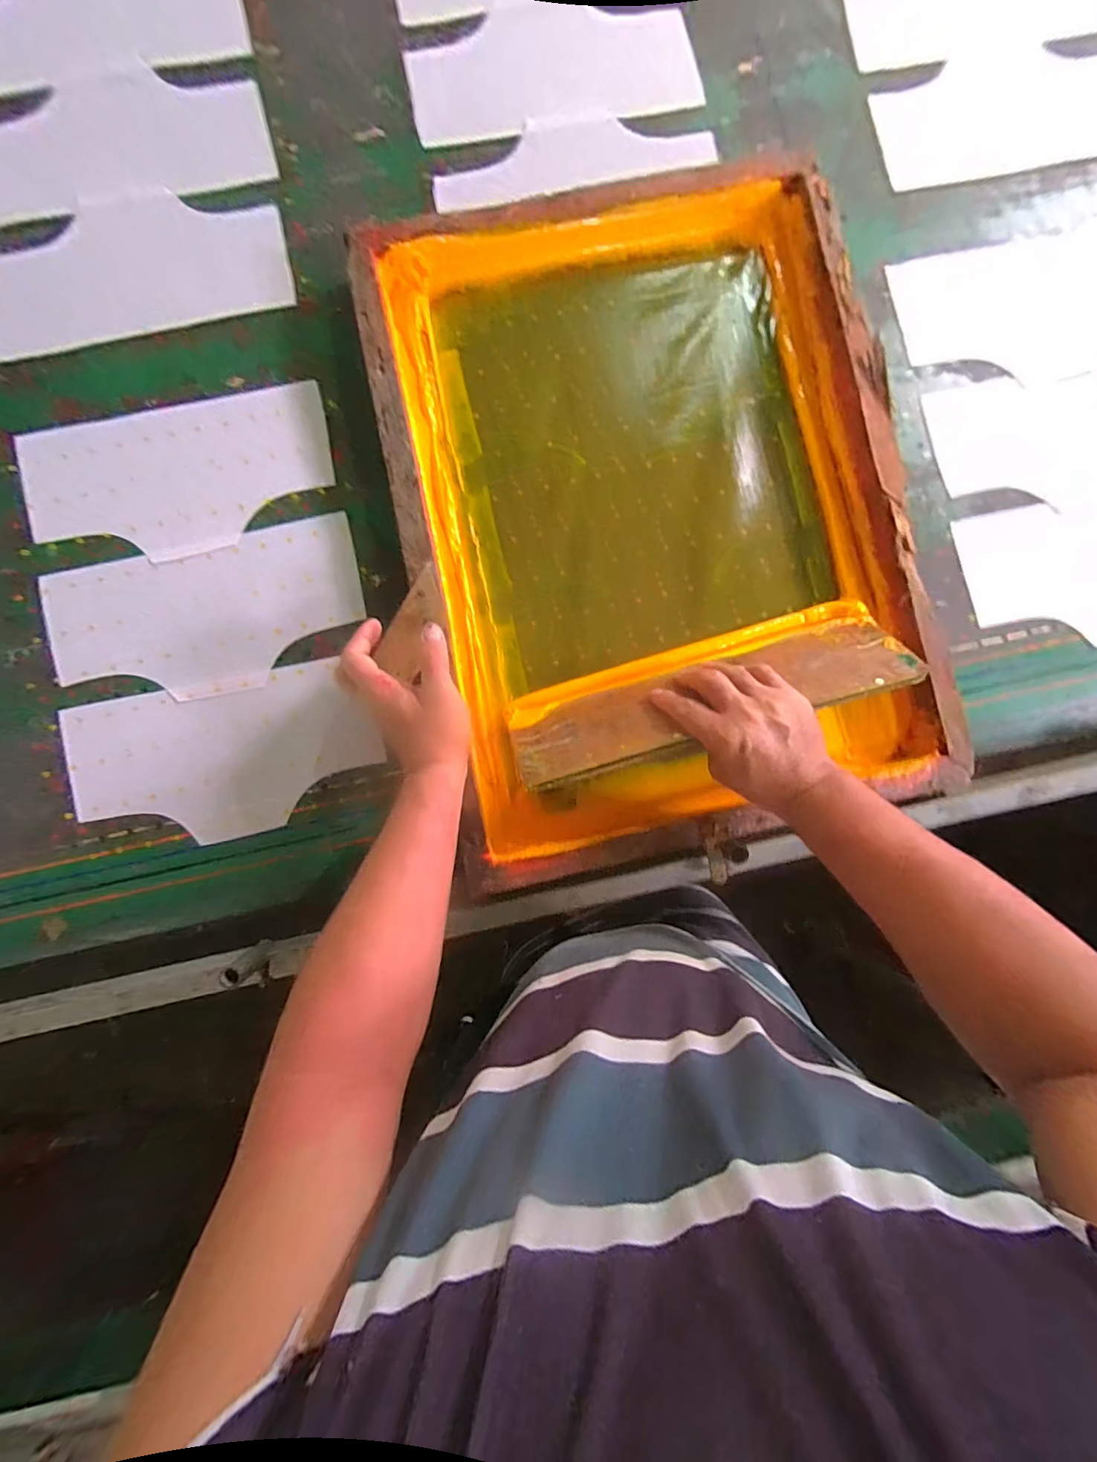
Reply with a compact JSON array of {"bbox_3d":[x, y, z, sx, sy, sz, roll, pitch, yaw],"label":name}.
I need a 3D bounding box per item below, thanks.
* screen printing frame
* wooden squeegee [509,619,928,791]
[{"bbox_3d":[0.105,-0.230,0.508,0.517,0.068,0.688,-13,87,-2],"label":"screen printing frame"},{"bbox_3d":[0.156,-0.032,0.467,0.386,0.012,0.093,-16,44,-2],"label":"wooden squeegee"}]

